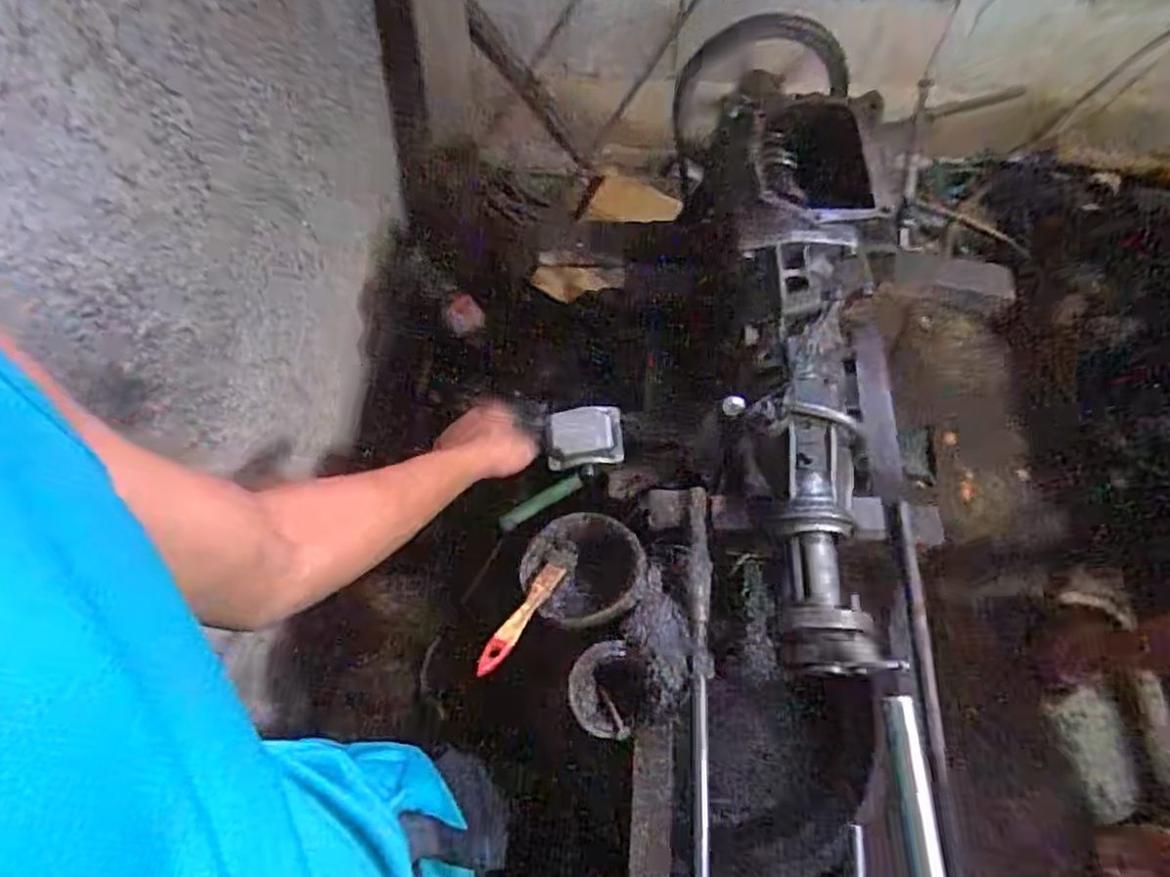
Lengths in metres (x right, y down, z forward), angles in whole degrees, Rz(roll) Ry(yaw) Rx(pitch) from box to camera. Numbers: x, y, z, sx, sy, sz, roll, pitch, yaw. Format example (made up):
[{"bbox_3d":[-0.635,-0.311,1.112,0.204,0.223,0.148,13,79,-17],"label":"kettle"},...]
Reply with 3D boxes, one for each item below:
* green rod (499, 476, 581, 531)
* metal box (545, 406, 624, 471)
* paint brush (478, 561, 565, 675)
[{"bbox_3d":[-0.053,0.076,0.790,0.108,0.009,0.018,-31,66,1],"label":"green rod"},{"bbox_3d":[-0.001,-0.004,0.786,0.089,0.031,0.067,-4,63,-1],"label":"metal box"},{"bbox_3d":[-0.063,0.176,0.657,0.022,0.020,0.136,27,45,14],"label":"paint brush"}]

